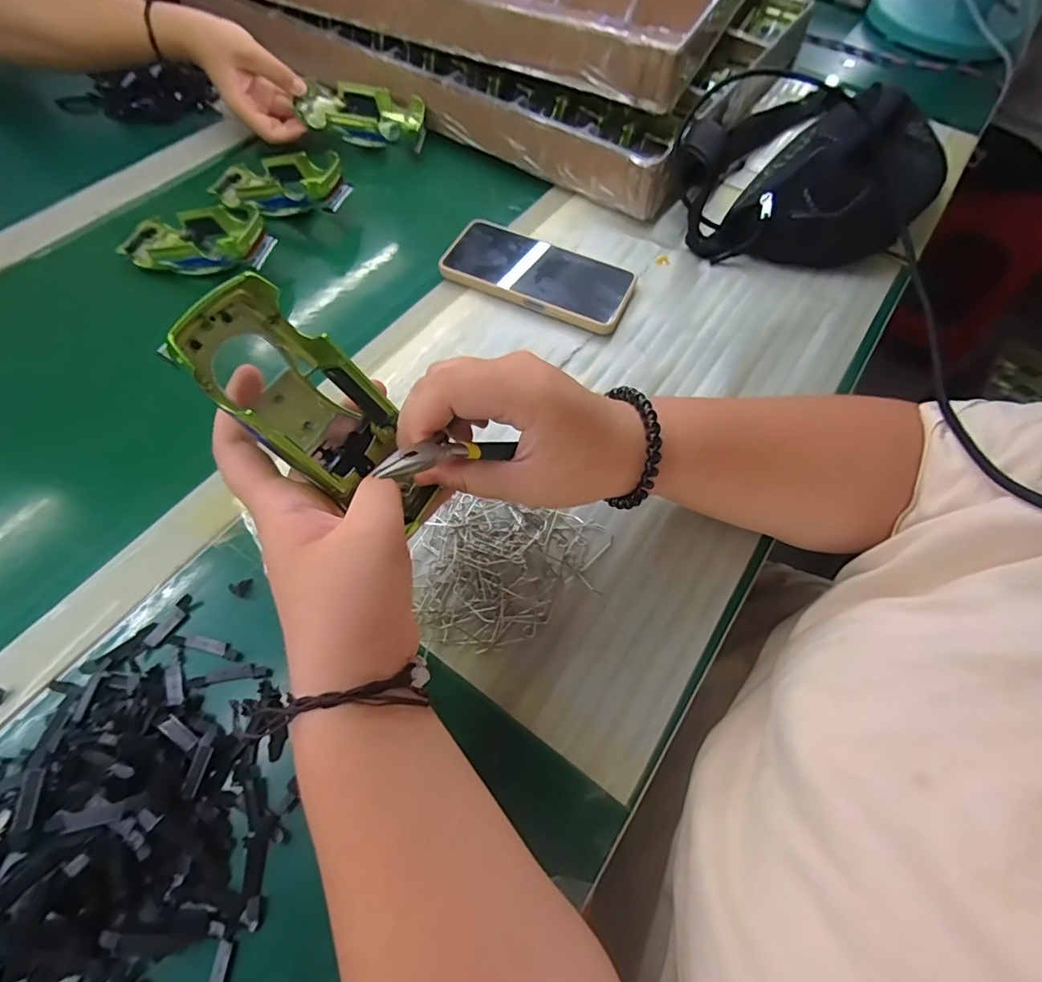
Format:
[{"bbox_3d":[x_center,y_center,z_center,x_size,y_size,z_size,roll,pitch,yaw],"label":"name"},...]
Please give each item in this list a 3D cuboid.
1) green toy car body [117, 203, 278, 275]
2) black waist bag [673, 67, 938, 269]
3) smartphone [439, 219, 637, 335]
[{"bbox_3d":[-0.285,-0.217,0.455,0.139,0.032,0.064,11,63,18],"label":"green toy car body"},{"bbox_3d":[0.292,-0.335,0.504,0.209,0.086,0.329,33,66,12],"label":"black waist bag"},{"bbox_3d":[0.017,-0.194,0.462,0.162,0.015,0.080,22,64,7],"label":"smartphone"}]

